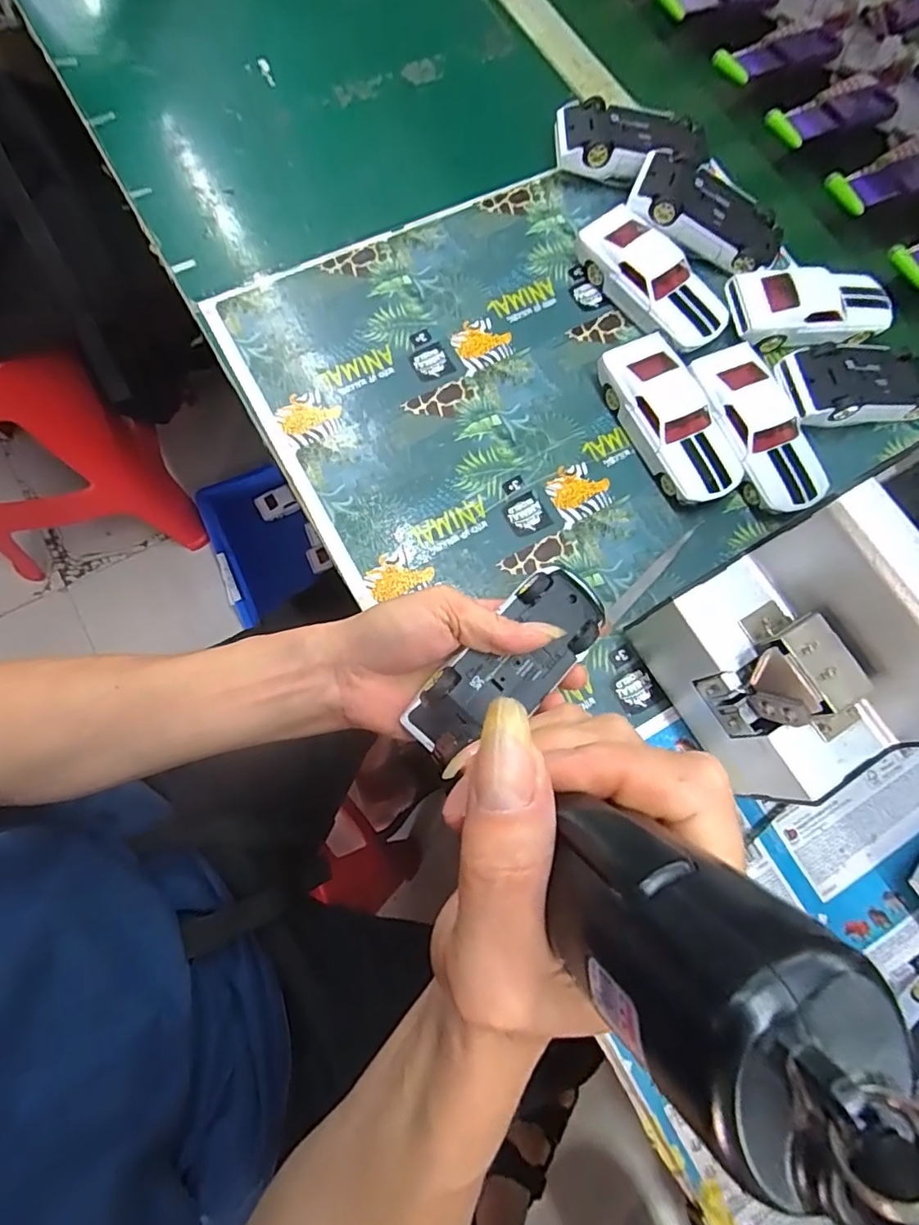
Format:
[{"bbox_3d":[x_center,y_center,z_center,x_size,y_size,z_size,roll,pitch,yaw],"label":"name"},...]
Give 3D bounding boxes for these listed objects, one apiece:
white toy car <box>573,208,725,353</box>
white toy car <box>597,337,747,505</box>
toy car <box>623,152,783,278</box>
[{"bbox_3d":[0.147,-0.251,0.423,0.051,0.033,0.123,-41,82,-14],"label":"white toy car"},{"bbox_3d":[0.150,-0.135,0.394,0.051,0.033,0.125,-30,80,-12],"label":"white toy car"},{"bbox_3d":[0.195,-0.311,0.434,0.122,0.028,0.056,24,74,2],"label":"toy car"}]

